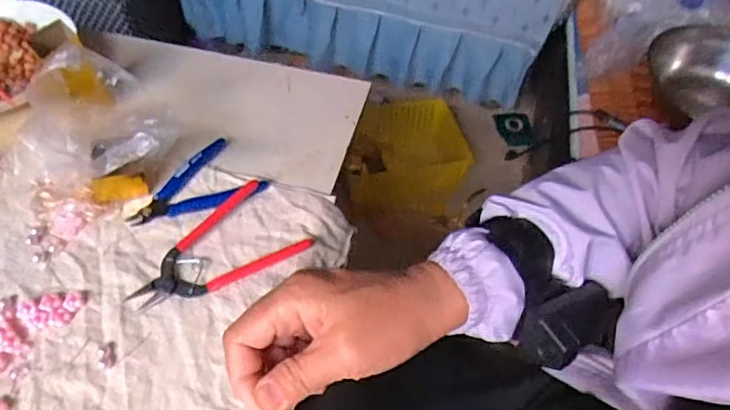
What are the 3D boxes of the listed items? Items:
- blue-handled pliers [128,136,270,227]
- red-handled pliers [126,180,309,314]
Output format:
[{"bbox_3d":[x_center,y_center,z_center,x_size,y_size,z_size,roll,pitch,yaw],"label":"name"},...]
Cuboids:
[{"bbox_3d":[-0.160,-0.015,0.497,0.116,0.012,0.075,-32,60,-25],"label":"blue-handled pliers"},{"bbox_3d":[-0.129,0.039,0.452,0.139,0.009,0.092,-32,60,-25],"label":"red-handled pliers"}]

